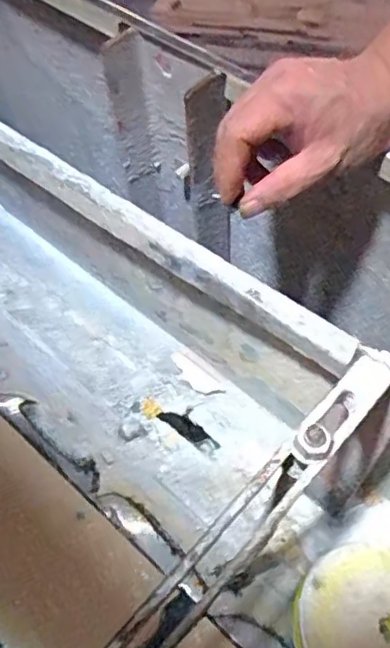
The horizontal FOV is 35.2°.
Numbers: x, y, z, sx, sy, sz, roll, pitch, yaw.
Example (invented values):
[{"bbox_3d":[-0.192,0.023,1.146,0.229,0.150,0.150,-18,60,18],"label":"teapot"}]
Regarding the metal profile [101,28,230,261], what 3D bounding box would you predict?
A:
[{"bbox_3d":[-0.019,-0.153,0.571,0.052,0.207,0.109,-39,64,-24],"label":"metal profile"}]

